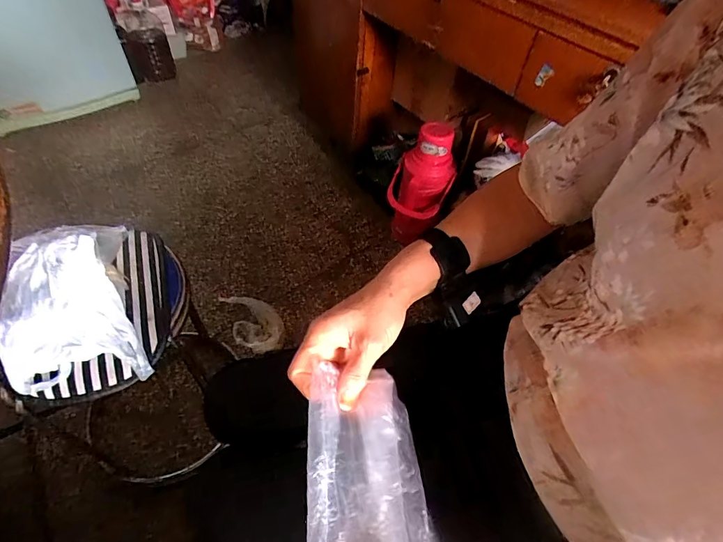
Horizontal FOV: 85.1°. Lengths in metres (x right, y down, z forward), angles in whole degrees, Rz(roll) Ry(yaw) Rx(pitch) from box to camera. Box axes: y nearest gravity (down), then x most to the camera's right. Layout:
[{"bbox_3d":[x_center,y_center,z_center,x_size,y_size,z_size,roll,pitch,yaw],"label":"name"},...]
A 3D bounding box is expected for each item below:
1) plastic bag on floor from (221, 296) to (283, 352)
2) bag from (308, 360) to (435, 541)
[{"bbox_3d":[-0.311,0.146,1.157,0.140,0.028,0.212,-17,55,-18],"label":"plastic bag on floor"},{"bbox_3d":[0.003,0.156,0.306,0.089,0.024,0.164,-3,52,-9],"label":"bag"}]

